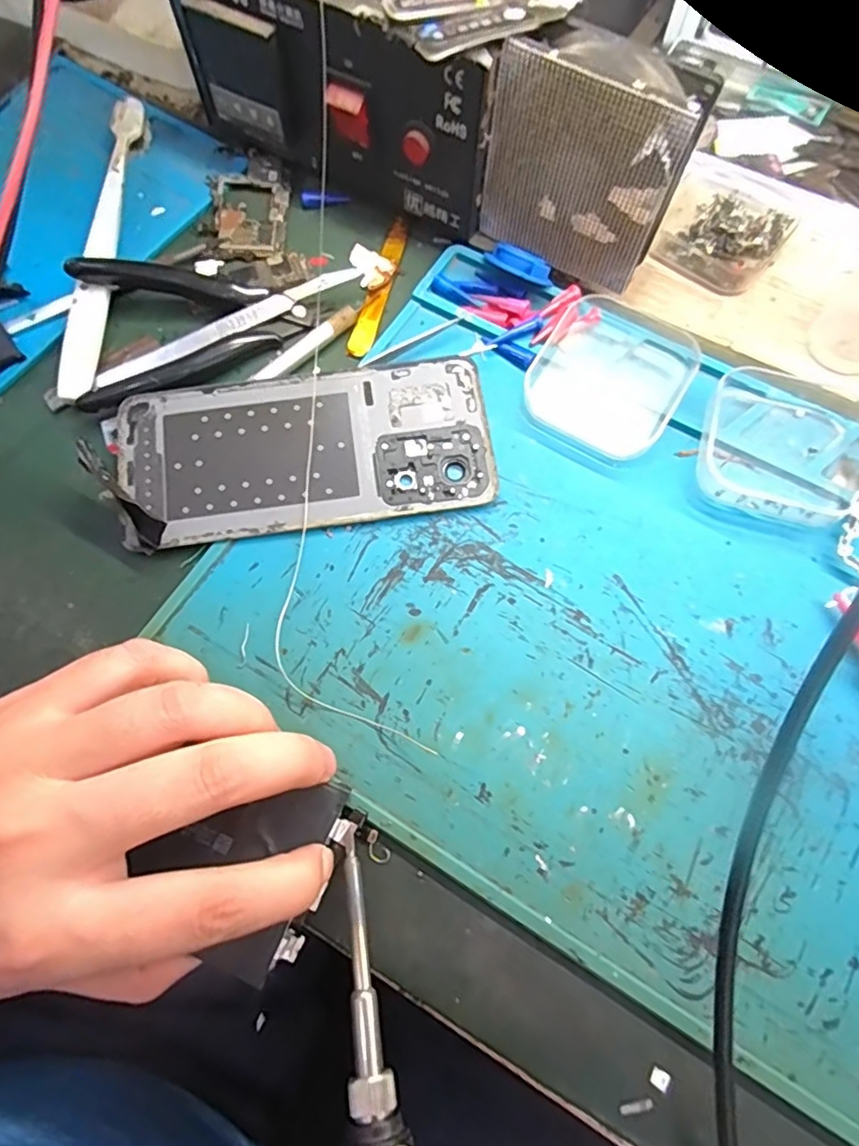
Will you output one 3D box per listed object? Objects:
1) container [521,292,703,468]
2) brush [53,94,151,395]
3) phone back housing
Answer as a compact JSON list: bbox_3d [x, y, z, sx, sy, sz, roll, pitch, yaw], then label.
[{"bbox_3d":[0.080,-0.088,0.257,0.064,0.018,0.068,32,74,11],"label":"container"},{"bbox_3d":[-0.161,-0.164,0.285,0.015,0.017,0.176,1,71,1],"label":"brush"},{"bbox_3d":[-0.054,-0.053,0.250,0.161,0.011,0.071,-8,71,-2],"label":"phone back housing"}]

